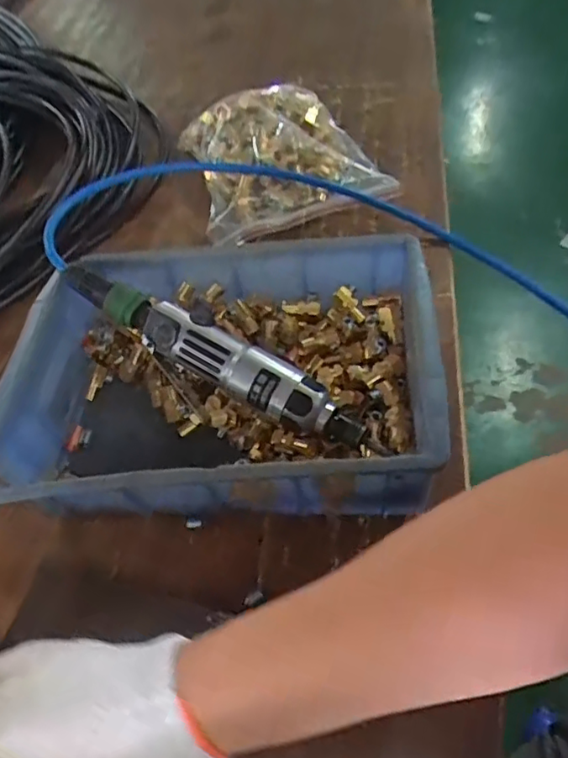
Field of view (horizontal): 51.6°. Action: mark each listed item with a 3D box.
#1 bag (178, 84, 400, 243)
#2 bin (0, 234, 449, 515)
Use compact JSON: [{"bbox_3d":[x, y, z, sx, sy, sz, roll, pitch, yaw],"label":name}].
[{"bbox_3d":[-0.004,-0.244,0.643,0.189,0.066,0.202,-15,52,-2],"label":"bag"},{"bbox_3d":[-0.043,0.004,0.441,0.297,0.106,0.213,-5,52,6],"label":"bin"}]

